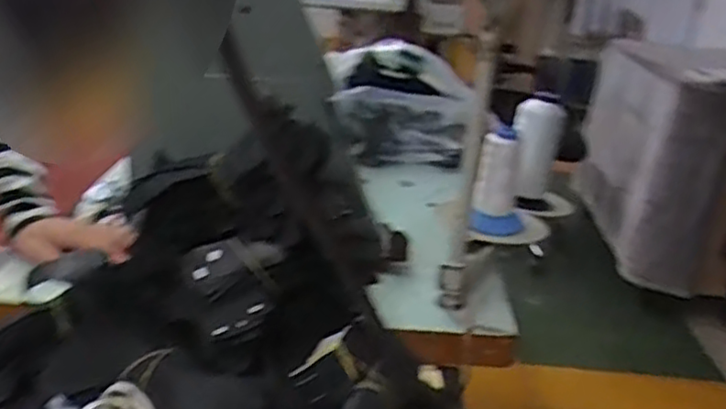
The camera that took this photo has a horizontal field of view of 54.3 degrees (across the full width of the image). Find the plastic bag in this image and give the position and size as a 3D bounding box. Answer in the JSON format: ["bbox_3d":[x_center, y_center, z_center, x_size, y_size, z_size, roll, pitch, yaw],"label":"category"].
[{"bbox_3d":[0.068,-0.174,1.252,0.212,0.165,0.319,6,22,4],"label":"plastic bag"}]

